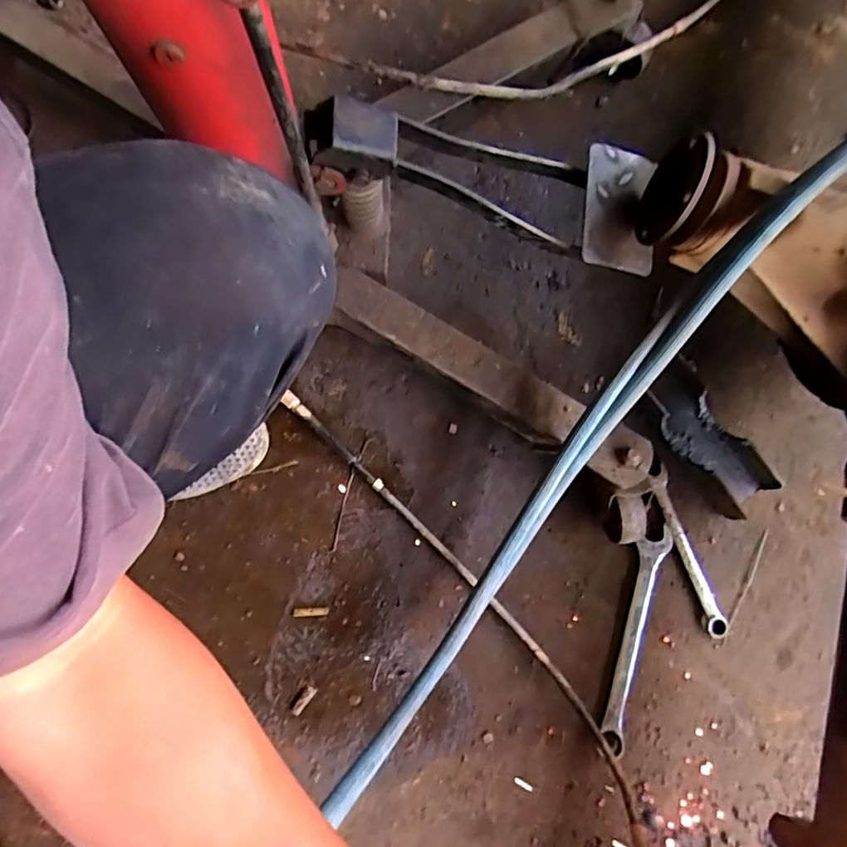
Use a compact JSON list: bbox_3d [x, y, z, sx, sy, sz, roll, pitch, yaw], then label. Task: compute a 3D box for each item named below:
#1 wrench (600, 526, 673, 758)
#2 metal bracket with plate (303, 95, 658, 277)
[{"bbox_3d":[0.234,0.233,0.613,0.038,0.012,0.236,18,81,1],"label":"wrench"},{"bbox_3d":[0.064,-0.239,0.527,0.342,0.067,0.118,9,79,-16],"label":"metal bracket with plate"}]

